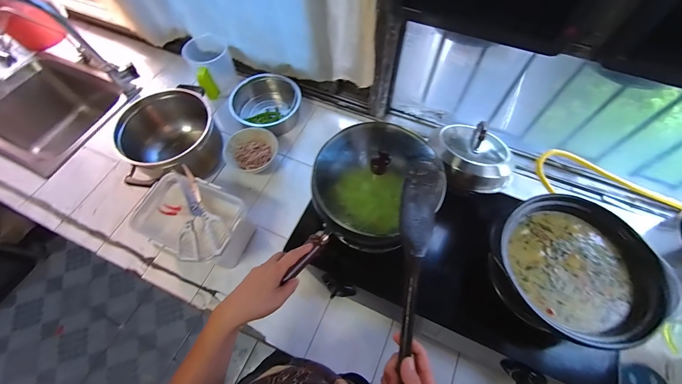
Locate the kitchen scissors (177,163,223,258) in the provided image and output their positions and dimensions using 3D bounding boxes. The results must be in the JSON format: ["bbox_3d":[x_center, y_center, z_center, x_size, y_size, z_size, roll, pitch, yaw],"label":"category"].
[{"bbox_3d":[-0.321,0.039,0.631,0.089,0.023,0.228,-18,64,-8],"label":"kitchen scissors"}]

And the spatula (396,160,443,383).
[{"bbox_3d":[0.100,0.108,0.397,0.056,0.031,0.301,9,79,6],"label":"spatula"}]

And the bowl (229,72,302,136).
[{"bbox_3d":[-0.233,-0.270,0.910,0.202,0.090,0.194,0,63,1],"label":"bowl"}]

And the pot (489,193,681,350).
[{"bbox_3d":[0.447,0.154,0.578,0.273,0.121,0.269,0,63,1],"label":"pot"}]

